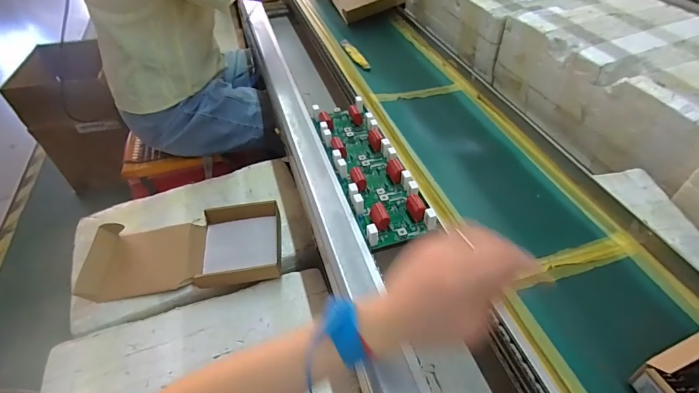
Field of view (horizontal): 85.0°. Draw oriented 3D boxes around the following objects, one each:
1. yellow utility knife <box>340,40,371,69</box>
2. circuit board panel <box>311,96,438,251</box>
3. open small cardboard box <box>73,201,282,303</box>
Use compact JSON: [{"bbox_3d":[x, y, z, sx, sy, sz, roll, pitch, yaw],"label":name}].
[{"bbox_3d":[0.009,-0.291,0.776,0.023,0.017,0.136,-16,47,-13],"label":"yellow utility knife"},{"bbox_3d":[0.021,-0.050,0.545,0.088,0.032,0.287,-15,47,-12],"label":"circuit board panel"},{"bbox_3d":[-0.306,0.098,0.702,0.350,0.039,0.151,-5,46,-3],"label":"open small cardboard box"}]

